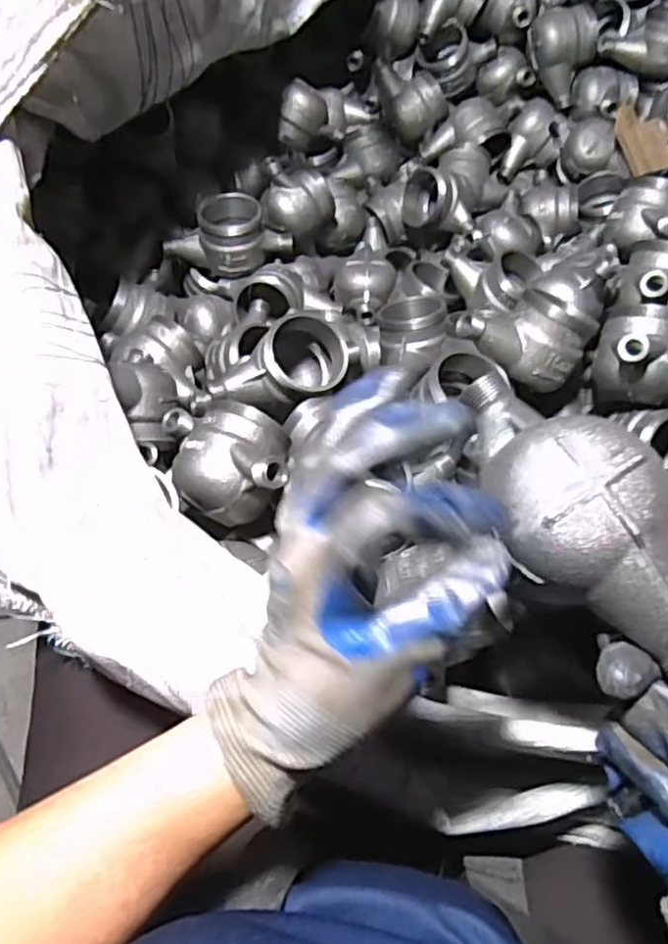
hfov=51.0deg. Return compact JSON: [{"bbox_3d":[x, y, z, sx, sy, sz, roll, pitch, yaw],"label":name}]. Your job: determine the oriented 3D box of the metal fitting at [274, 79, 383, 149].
[{"bbox_3d":[-0.014,-0.530,1.037,0.159,0.069,0.079,-28,71,-35],"label":"metal fitting"}]

